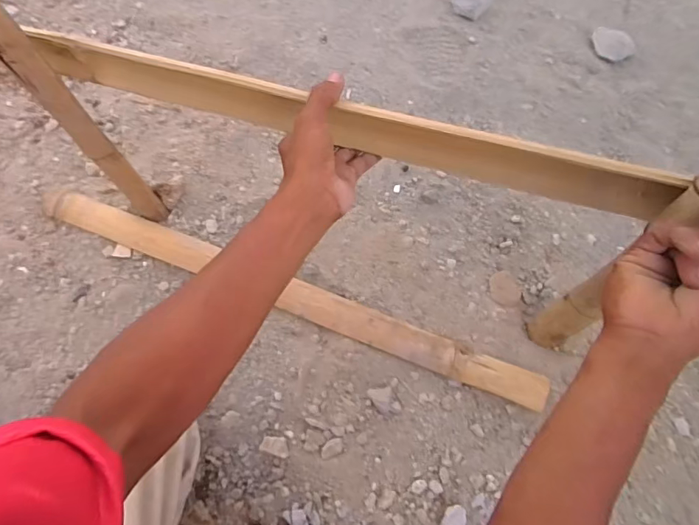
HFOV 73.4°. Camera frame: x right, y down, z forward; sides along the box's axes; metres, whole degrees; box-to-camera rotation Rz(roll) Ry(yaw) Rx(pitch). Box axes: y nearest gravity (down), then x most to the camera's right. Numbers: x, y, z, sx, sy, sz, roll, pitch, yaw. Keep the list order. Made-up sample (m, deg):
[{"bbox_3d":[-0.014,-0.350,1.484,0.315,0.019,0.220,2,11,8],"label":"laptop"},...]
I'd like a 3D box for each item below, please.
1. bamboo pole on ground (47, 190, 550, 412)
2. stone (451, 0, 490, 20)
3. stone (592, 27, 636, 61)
[{"bbox_3d":[-0.115,0.034,0.678,0.788,0.033,0.054,20,69,10],"label":"bamboo pole on ground"},{"bbox_3d":[0.232,-0.495,0.888,0.069,0.043,0.063,-1,66,1],"label":"stone"},{"bbox_3d":[0.479,-0.401,0.853,0.076,0.051,0.049,29,70,13],"label":"stone"}]

